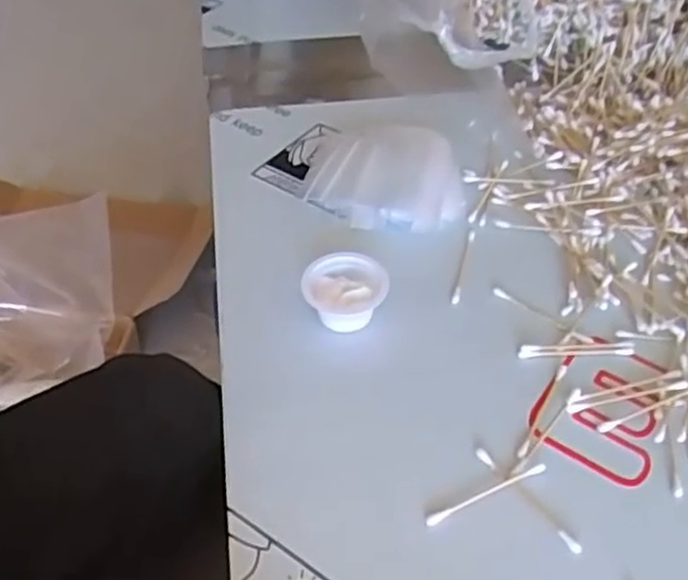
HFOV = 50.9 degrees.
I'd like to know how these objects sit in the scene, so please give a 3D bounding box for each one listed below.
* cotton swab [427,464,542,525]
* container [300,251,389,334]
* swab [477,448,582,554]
[{"bbox_3d":[0.077,0.111,0.389,0.073,0.004,0.006,-20,51,-13],"label":"cotton swab"},{"bbox_3d":[0.001,0.002,0.473,0.054,0.027,0.051,-2,49,2],"label":"container"},{"bbox_3d":[0.098,0.111,0.387,0.006,0.004,0.072,-31,54,-22],"label":"swab"}]

